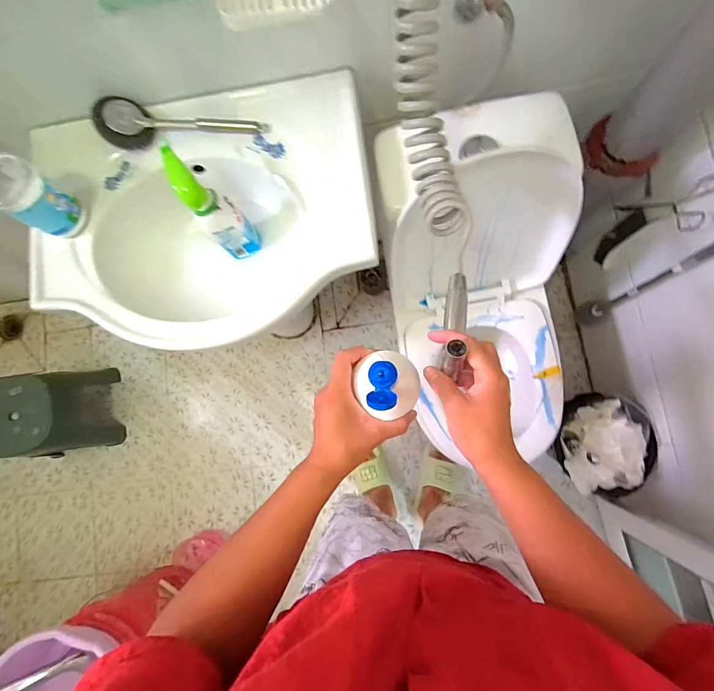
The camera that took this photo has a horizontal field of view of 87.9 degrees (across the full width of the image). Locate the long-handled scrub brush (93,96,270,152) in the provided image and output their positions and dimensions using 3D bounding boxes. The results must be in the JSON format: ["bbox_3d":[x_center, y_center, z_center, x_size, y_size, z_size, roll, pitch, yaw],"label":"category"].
[{"bbox_3d":[-0.301,-0.386,0.635,0.285,0.057,0.077,-4,82,5],"label":"long-handled scrub brush"}]

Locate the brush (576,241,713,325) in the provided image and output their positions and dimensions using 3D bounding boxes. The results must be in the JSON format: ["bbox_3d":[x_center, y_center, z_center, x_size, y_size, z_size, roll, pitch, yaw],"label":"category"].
[{"bbox_3d":[0.711,-0.134,0.932,0.097,0.483,0.066,-27,81,2],"label":"brush"}]

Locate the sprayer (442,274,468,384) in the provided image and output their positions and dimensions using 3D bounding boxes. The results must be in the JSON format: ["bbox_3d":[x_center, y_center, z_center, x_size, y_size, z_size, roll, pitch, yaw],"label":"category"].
[{"bbox_3d":[0.106,-0.029,0.397,0.021,0.044,0.139,11,46,7],"label":"sprayer"}]

